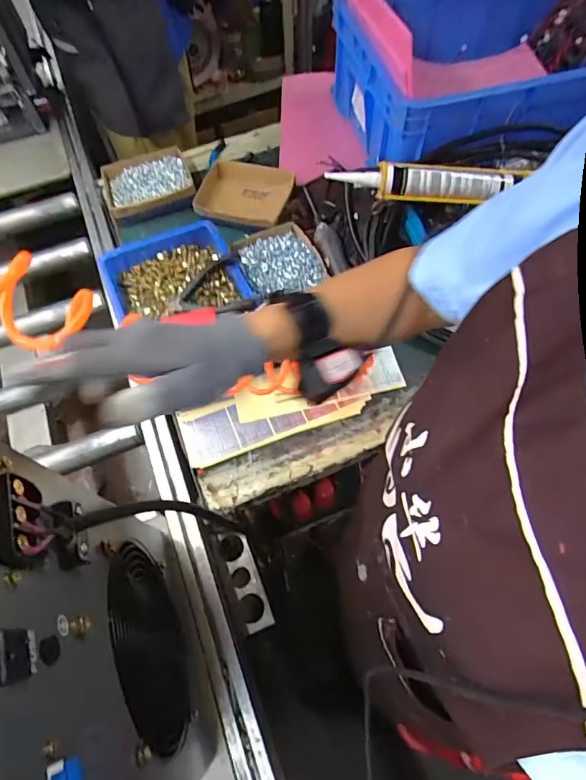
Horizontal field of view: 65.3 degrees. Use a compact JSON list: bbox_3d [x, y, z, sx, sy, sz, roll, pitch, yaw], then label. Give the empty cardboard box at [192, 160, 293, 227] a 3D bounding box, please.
[{"bbox_3d":[-0.095,-0.394,0.902,0.168,0.035,0.151,13,64,9],"label":"empty cardboard box"}]

